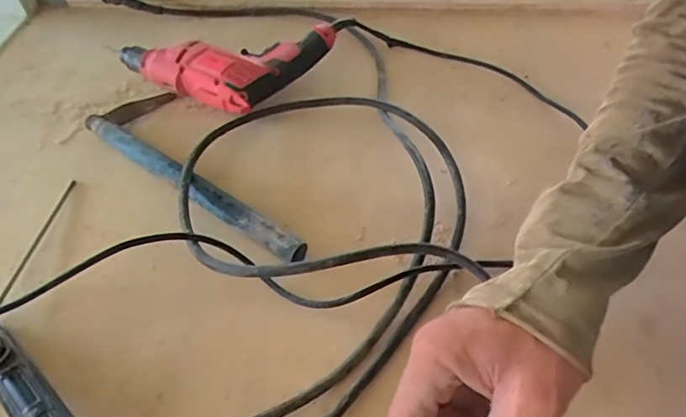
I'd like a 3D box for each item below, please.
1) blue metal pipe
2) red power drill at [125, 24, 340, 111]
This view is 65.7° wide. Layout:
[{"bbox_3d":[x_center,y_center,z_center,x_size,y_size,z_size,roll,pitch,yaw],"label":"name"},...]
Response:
[{"bbox_3d":[-0.164,-0.026,0.554,0.312,0.031,0.024,30,56,25],"label":"blue metal pipe"},{"bbox_3d":[-0.145,-0.210,0.683,0.203,0.053,0.186,25,54,22],"label":"red power drill"}]

